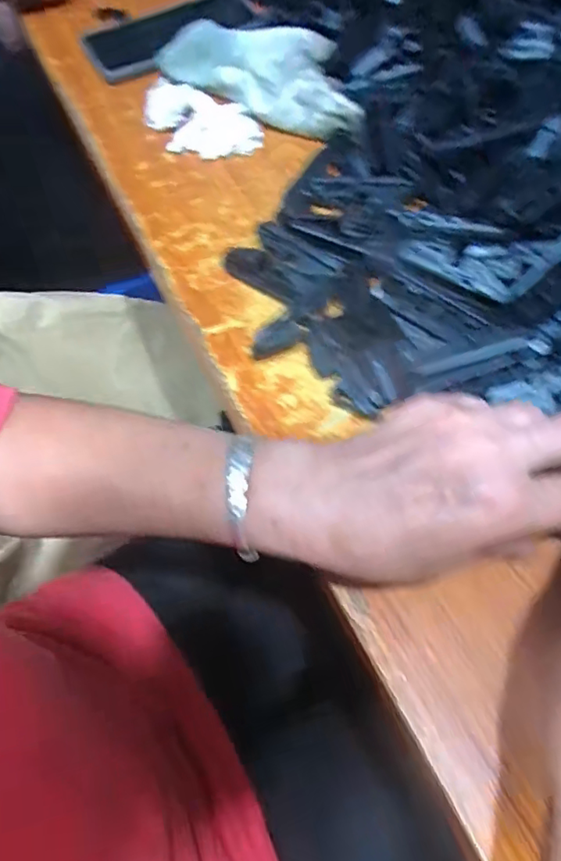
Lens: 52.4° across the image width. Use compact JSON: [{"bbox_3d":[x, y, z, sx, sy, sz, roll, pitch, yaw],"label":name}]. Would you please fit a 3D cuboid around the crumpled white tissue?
[{"bbox_3d":[-0.067,-0.253,0.470,0.098,0.029,0.049,24,64,14],"label":"crumpled white tissue"}]

